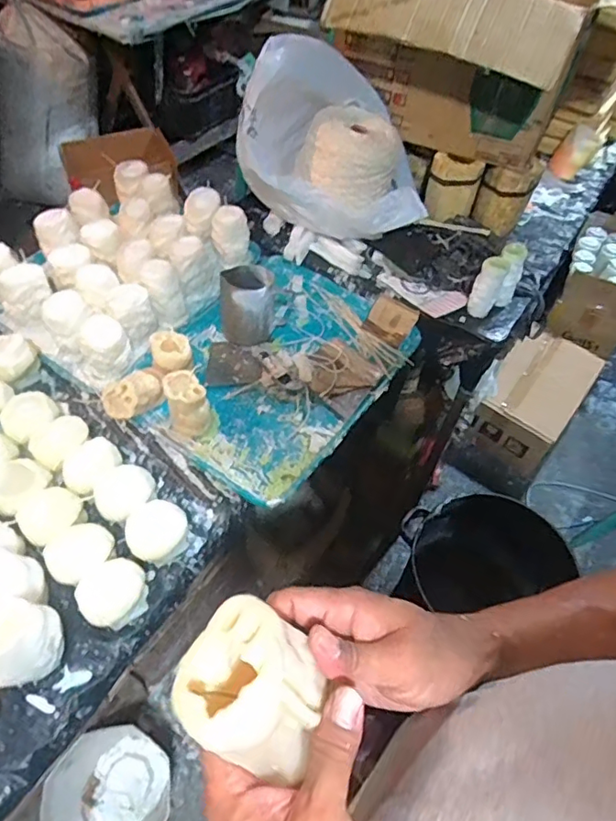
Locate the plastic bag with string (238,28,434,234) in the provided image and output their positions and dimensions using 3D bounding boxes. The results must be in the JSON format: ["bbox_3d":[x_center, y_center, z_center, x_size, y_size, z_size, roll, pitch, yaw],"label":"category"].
[{"bbox_3d":[0.049,-0.456,0.939,0.311,0.239,0.198,8,55,2],"label":"plastic bag with string"}]

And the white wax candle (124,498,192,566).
[{"bbox_3d":[-0.200,0.164,0.726,0.069,0.055,0.073,2,55,-2],"label":"white wax candle"}]

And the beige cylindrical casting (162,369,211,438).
[{"bbox_3d":[-0.184,-0.011,0.827,0.065,0.071,0.081,-12,57,-11],"label":"beige cylindrical casting"}]

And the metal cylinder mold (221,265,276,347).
[{"bbox_3d":[-0.103,-0.176,0.928,0.089,0.106,0.103,3,55,-2],"label":"metal cylinder mold"}]

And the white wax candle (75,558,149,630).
[{"bbox_3d":[-0.238,0.228,0.677,0.079,0.055,0.072,-34,63,-24],"label":"white wax candle"}]

